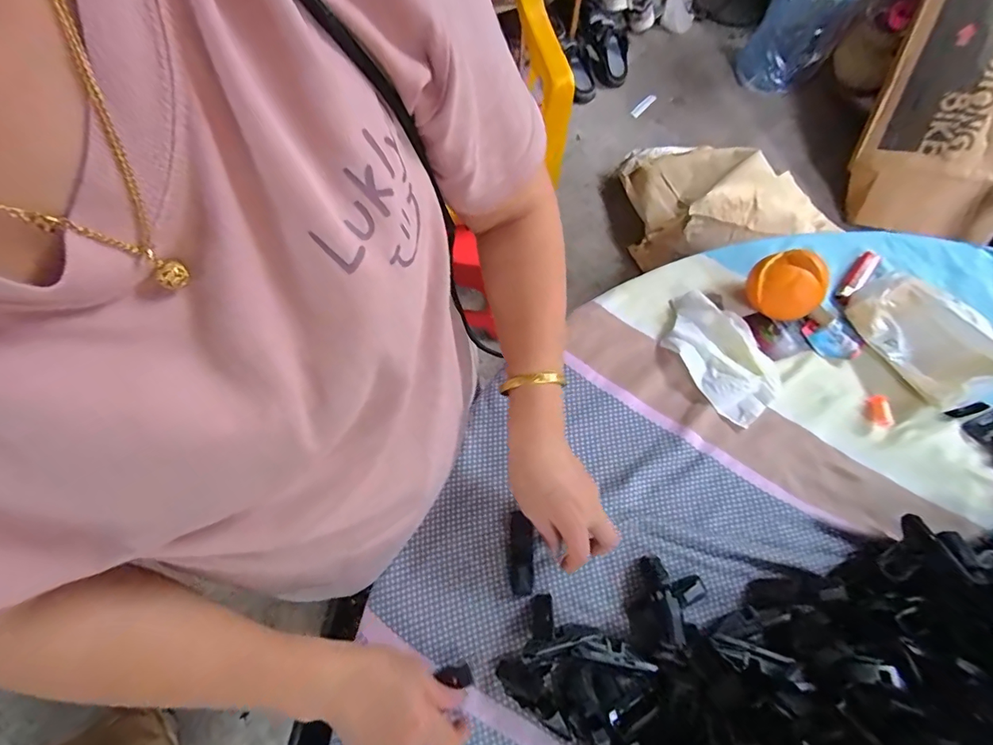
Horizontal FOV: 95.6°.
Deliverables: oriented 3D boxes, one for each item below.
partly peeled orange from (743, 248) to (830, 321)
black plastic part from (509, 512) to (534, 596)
[{"bbox_3d":[0.314,-0.094,0.492,0.063,0.073,0.073,-38,73,-14],"label":"partly peeled orange"},{"bbox_3d":[0.023,0.174,0.432,0.023,0.006,0.072,2,68,0],"label":"black plastic part"}]

